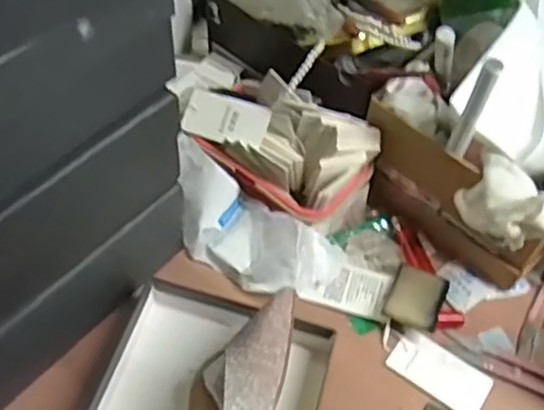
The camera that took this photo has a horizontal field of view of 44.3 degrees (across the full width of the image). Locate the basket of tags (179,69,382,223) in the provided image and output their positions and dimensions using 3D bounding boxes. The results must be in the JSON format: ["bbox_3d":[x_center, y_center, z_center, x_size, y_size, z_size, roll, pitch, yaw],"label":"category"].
[{"bbox_3d":[0.002,-0.061,0.615,0.176,0.078,0.094,34,60,19],"label":"basket of tags"}]

